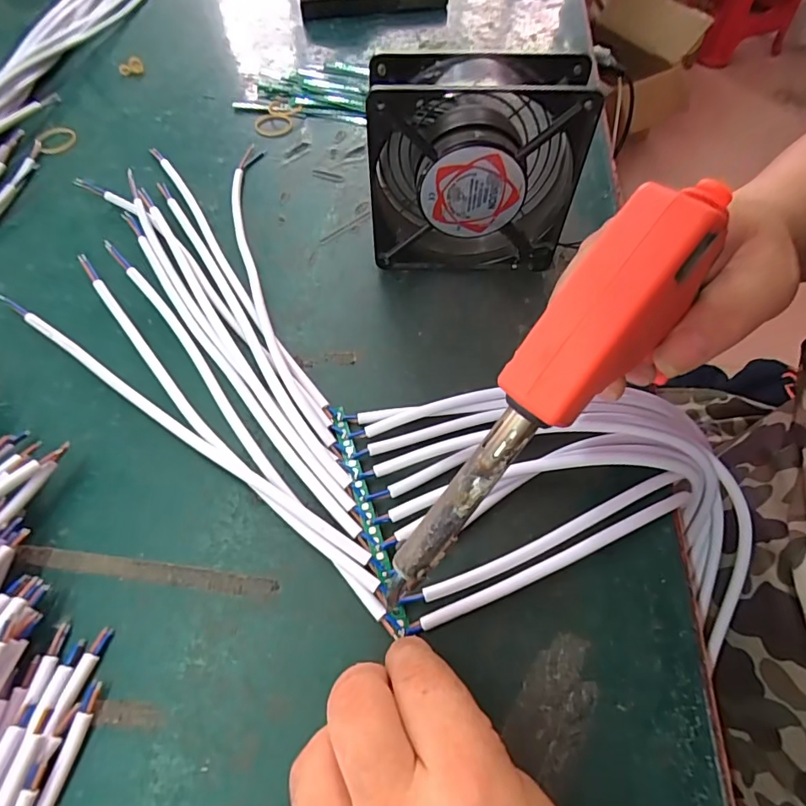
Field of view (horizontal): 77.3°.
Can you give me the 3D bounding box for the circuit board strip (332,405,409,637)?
[{"bbox_3d":[-0.020,0.052,0.258,0.008,0.006,0.124,-16,59,-9],"label":"circuit board strip"}]

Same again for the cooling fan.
[{"bbox_3d":[0.041,-0.140,0.309,0.118,0.121,0.042,1,59,1],"label":"cooling fan"}]

